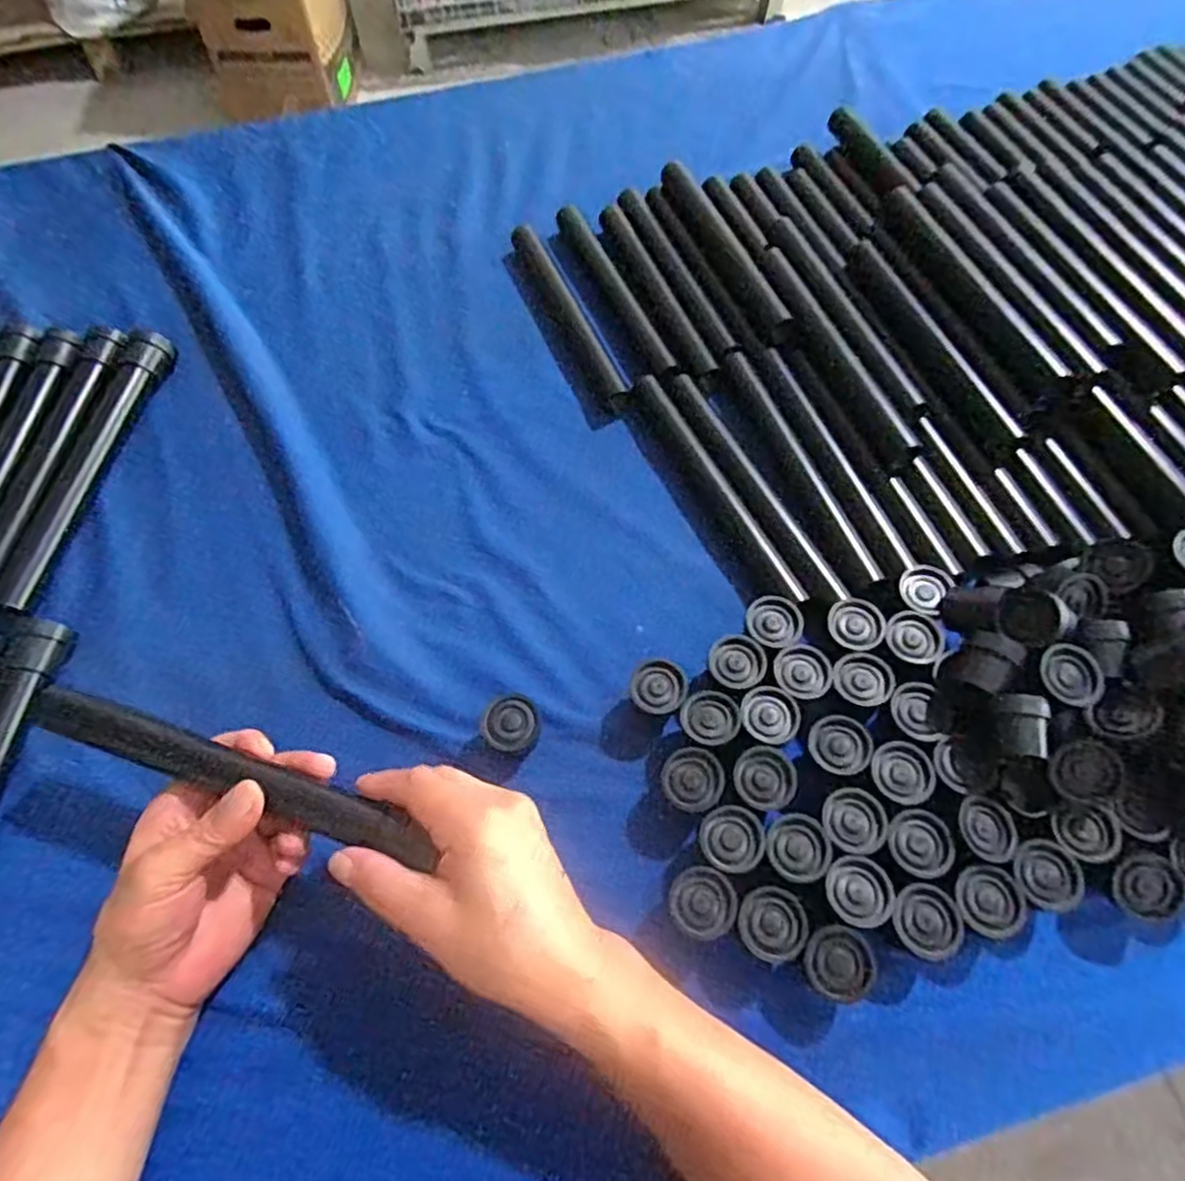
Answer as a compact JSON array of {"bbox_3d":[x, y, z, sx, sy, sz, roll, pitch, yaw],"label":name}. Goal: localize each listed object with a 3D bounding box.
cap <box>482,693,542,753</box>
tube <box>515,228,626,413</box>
[{"bbox_3d":[-0.051,0.085,0.425,0.031,0.029,0.037,9,63,6],"label":"cap"},{"bbox_3d":[-0.021,-0.244,0.589,0.024,0.019,0.216,-22,64,-10],"label":"tube"}]

